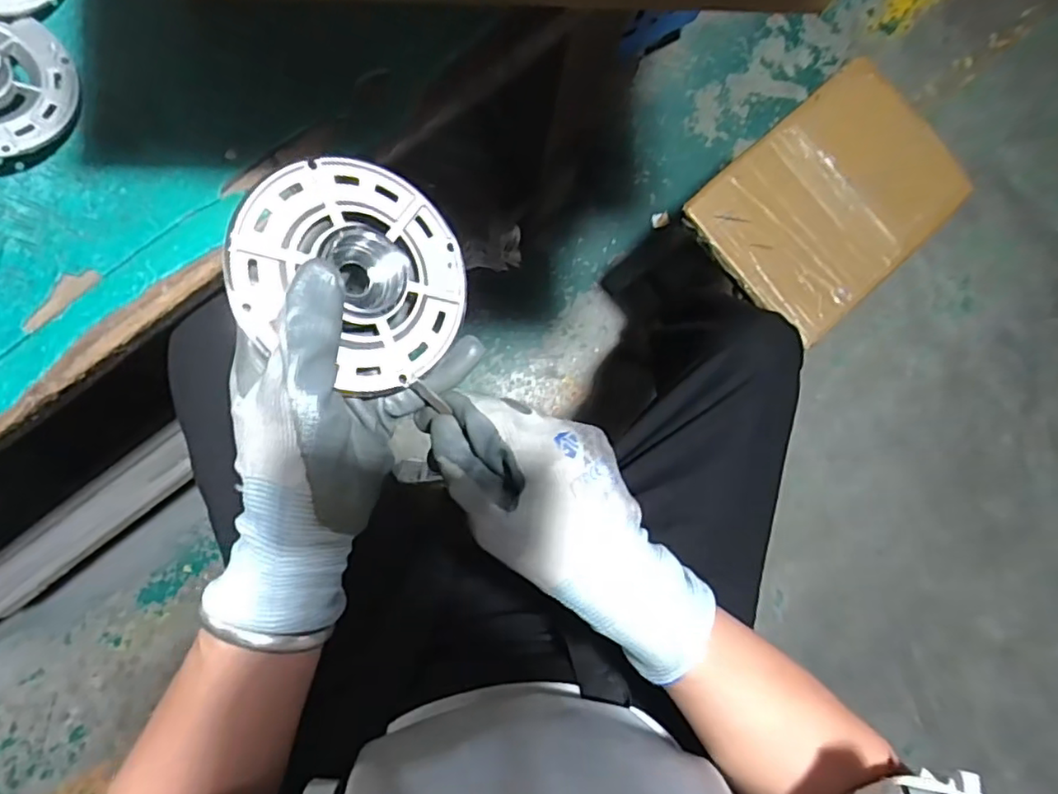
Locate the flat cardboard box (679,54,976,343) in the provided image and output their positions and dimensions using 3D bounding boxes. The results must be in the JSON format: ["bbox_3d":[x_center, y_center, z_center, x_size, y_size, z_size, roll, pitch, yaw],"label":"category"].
[{"bbox_3d":[0.372,-0.239,0.754,0.309,0.050,0.234,-41,91,-7],"label":"flat cardboard box"}]

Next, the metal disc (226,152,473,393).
[{"bbox_3d":[-0.078,-0.059,0.285,0.107,0.013,0.100,4,82,-33],"label":"metal disc"}]

